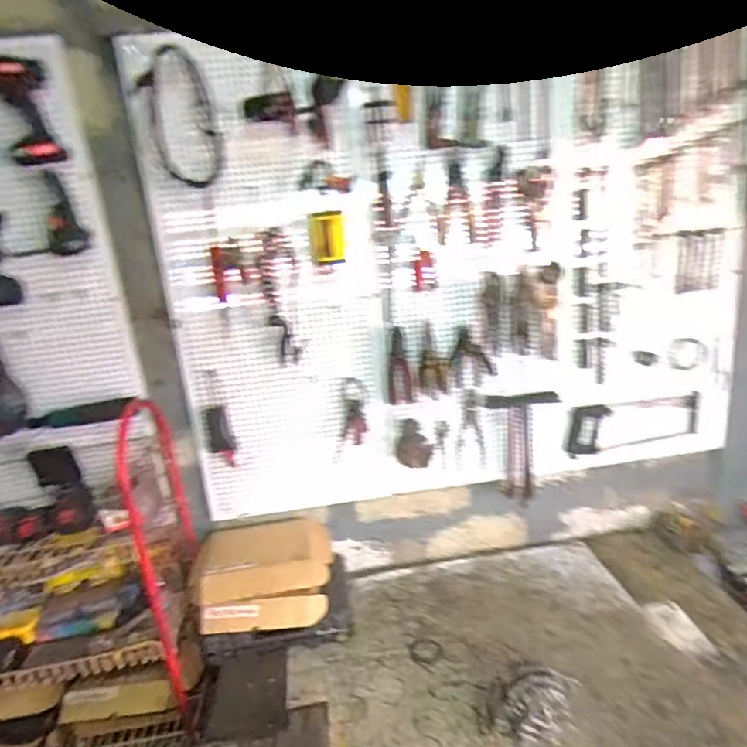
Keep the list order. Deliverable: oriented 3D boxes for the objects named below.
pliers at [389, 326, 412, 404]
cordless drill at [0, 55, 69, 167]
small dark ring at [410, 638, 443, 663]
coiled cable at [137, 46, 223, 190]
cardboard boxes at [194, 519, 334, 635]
[{"bbox_3d":[0.066,-0.018,1.453,0.062,0.200,0.008,-7,16,-3],"label":"pliers"},{"bbox_3d":[-0.720,-0.523,1.094,0.144,0.190,0.059,-19,21,-39],"label":"cordless drill"},{"bbox_3d":[0.127,0.675,1.331,0.080,0.004,0.076,0,17,18],"label":"small dark ring"},{"bbox_3d":[-0.417,-0.555,1.191,0.142,0.274,0.032,-9,17,-12],"label":"coiled cable"},{"bbox_3d":[-0.285,0.500,1.438,0.339,0.196,0.282,-9,17,-10],"label":"cardboard boxes"}]

